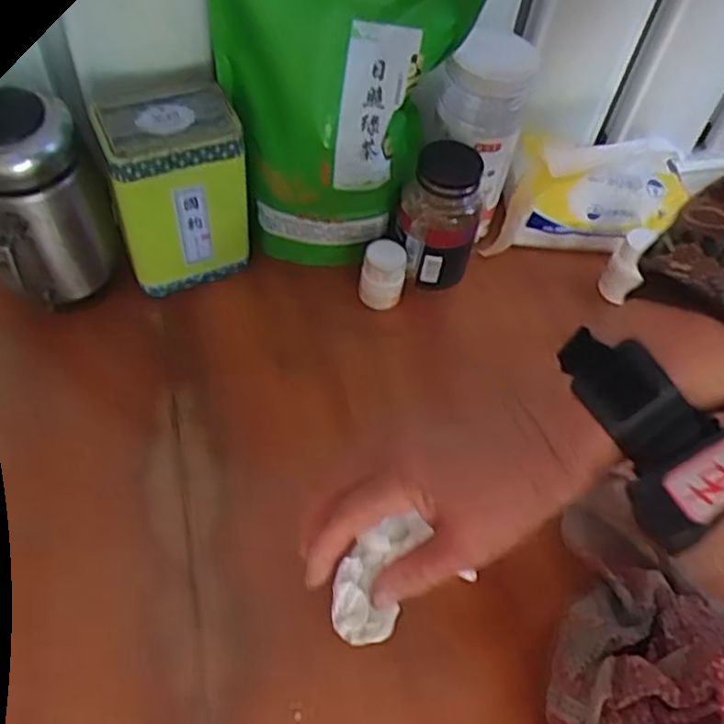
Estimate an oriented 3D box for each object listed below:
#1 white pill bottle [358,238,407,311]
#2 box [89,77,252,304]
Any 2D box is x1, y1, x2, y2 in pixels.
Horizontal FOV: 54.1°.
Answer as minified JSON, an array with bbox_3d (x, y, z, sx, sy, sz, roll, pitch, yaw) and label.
[{"bbox_3d":[0.016,-0.069,0.559,0.033,0.050,0.031,9,55,2],"label":"white pill bottle"},{"bbox_3d":[-0.134,-0.121,0.521,0.090,0.136,0.070,-19,59,-17],"label":"box"}]

